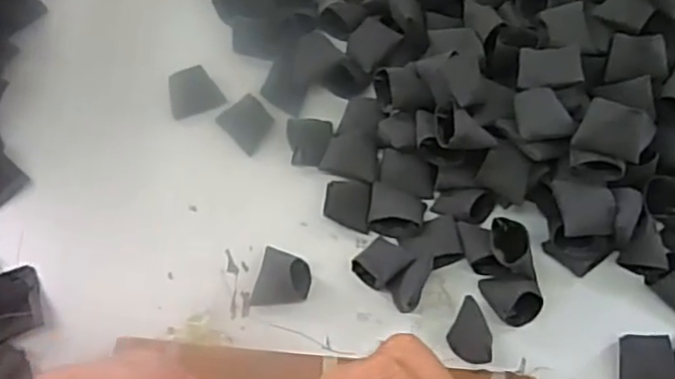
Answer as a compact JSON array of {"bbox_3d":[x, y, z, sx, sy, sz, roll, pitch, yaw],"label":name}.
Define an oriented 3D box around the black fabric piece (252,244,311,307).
[{"bbox_3d":[-0.037,0.060,0.466,0.036,0.024,0.042,12,59,3],"label":"black fabric piece"}]

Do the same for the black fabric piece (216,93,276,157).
[{"bbox_3d":[-0.069,-0.052,0.532,0.035,0.008,0.043,-36,67,-22],"label":"black fabric piece"}]

